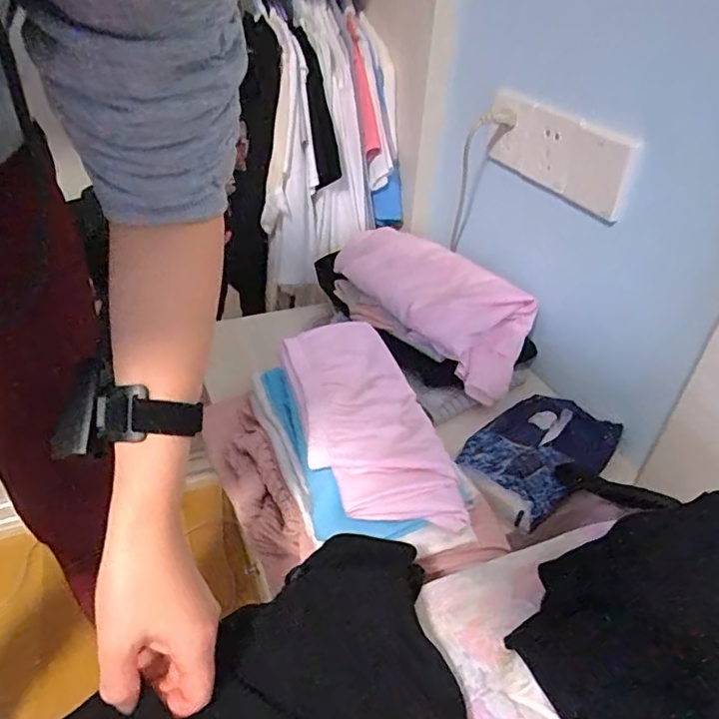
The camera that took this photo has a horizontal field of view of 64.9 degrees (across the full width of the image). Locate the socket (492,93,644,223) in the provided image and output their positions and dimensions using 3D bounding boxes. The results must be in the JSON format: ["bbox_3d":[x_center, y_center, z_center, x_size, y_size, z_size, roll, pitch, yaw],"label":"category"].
[{"bbox_3d":[0.240,-0.255,0.694,0.018,0.091,0.249,-12,39,-20],"label":"socket"}]

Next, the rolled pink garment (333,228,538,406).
[{"bbox_3d":[0.096,-0.089,0.821,0.141,0.100,0.346,-25,45,-33],"label":"rolled pink garment"}]

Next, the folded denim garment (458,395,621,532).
[{"bbox_3d":[0.208,0.103,0.670,0.179,0.034,0.138,-29,47,-35],"label":"folded denim garment"}]

